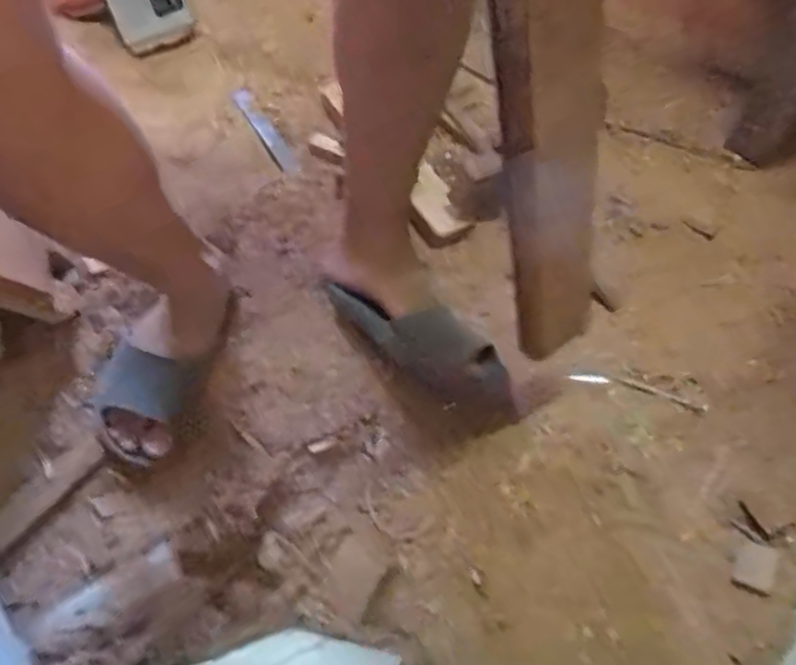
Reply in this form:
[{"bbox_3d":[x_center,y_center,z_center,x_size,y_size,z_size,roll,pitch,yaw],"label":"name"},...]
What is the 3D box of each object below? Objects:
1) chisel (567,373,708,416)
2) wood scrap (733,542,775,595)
[{"bbox_3d":[0.282,0.069,0.725,0.157,0.005,0.016,15,63,9],"label":"chisel"},{"bbox_3d":[0.367,0.240,0.634,0.035,0.007,0.046,24,65,14],"label":"wood scrap"}]

